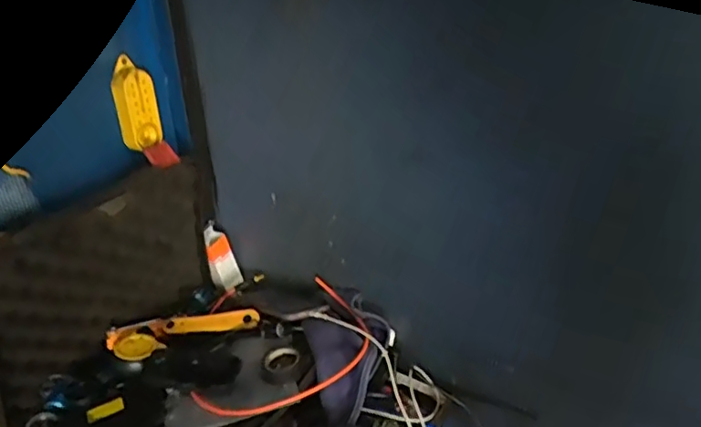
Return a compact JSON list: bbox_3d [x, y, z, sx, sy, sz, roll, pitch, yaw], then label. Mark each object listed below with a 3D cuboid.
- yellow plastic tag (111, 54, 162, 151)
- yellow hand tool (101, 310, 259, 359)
[{"bbox_3d":[-0.278,-0.139,0.756,0.051,0.107,0.022,-16,31,-25],"label":"yellow plastic tag"},{"bbox_3d":[-0.223,0.153,0.774,0.198,0.019,0.082,-7,28,-10],"label":"yellow hand tool"}]

